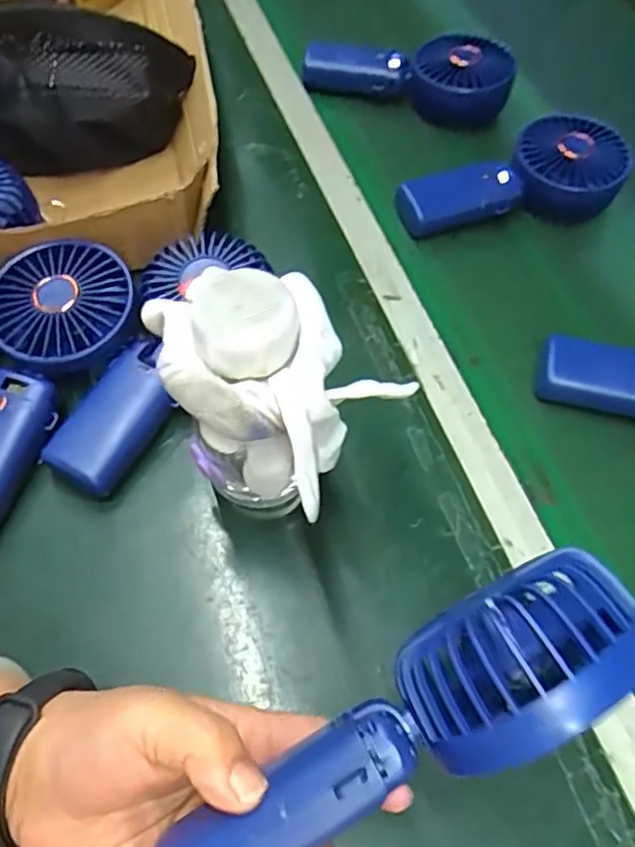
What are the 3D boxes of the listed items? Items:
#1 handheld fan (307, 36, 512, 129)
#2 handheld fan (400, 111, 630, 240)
[{"bbox_3d":[0.081,-0.313,0.566,0.183,0.061,0.068,18,61,4],"label":"handheld fan"},{"bbox_3d":[0.161,-0.190,0.493,0.182,0.033,0.083,-22,64,-12],"label":"handheld fan"}]

